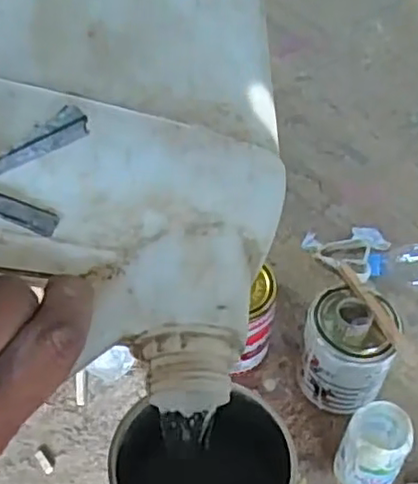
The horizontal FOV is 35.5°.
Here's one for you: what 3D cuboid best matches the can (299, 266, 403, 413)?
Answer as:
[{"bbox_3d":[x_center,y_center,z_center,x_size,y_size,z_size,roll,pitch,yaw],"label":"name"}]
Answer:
[{"bbox_3d":[0.169,0.132,0.797,0.110,0.140,0.110,0,49,0],"label":"can"}]

